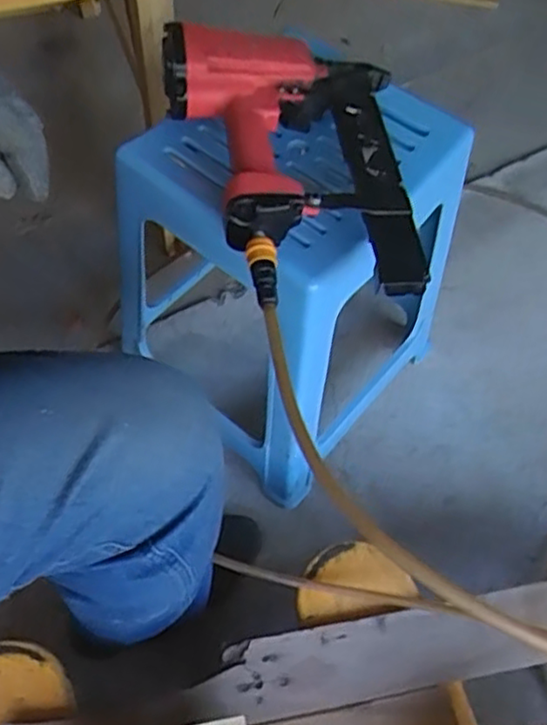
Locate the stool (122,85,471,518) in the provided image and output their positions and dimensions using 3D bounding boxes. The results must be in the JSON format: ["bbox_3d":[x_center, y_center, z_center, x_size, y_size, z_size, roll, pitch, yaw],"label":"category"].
[{"bbox_3d":[0.016,-0.090,0.903,0.314,0.503,0.345,32,63,15],"label":"stool"}]

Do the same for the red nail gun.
[{"bbox_3d":[0.015,-0.206,0.666,0.240,0.076,0.320,-3,60,-4],"label":"red nail gun"}]

